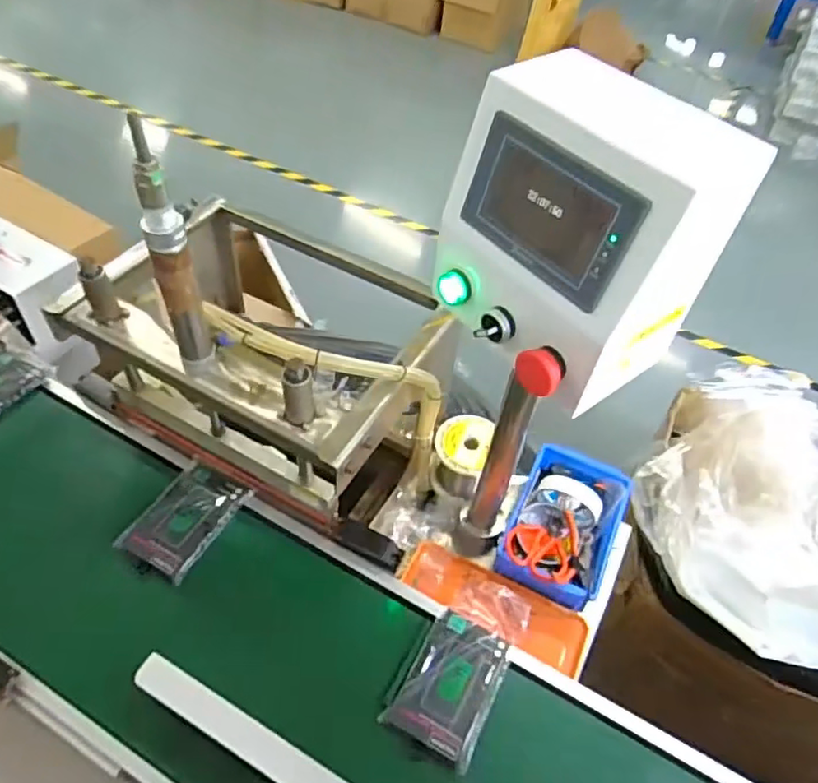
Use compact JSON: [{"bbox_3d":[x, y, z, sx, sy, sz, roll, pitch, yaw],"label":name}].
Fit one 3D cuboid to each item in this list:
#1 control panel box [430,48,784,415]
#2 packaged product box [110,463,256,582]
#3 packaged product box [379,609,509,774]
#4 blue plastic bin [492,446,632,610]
[{"bbox_3d":[0.131,-0.117,0.489,0.141,0.176,0.172,-26,57,-25],"label":"control panel box"},{"bbox_3d":[-0.271,0.153,0.762,0.094,0.012,0.139,25,52,15],"label":"packaged product box"},{"bbox_3d":[0.042,0.308,0.665,0.099,0.017,0.133,24,52,14],"label":"packaged product box"},{"bbox_3d":[0.215,0.175,0.844,0.141,0.085,0.220,23,52,13],"label":"blue plastic bin"}]

